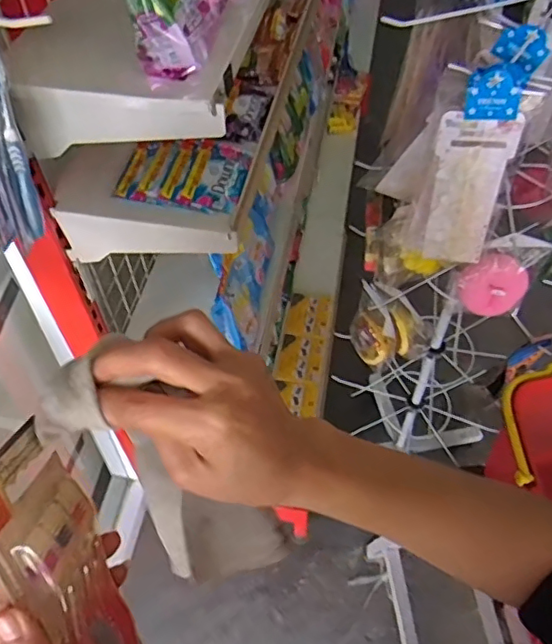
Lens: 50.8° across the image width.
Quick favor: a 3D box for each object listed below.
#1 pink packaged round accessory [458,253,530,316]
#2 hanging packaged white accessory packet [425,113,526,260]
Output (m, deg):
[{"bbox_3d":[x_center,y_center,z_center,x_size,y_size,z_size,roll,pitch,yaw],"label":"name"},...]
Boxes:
[{"bbox_3d":[0.287,-0.048,0.757,0.091,0.091,0.025,1,51,-1],"label":"pink packaged round accessory"},{"bbox_3d":[0.203,-0.138,0.628,0.082,0.179,0.024,7,51,4],"label":"hanging packaged white accessory packet"}]

